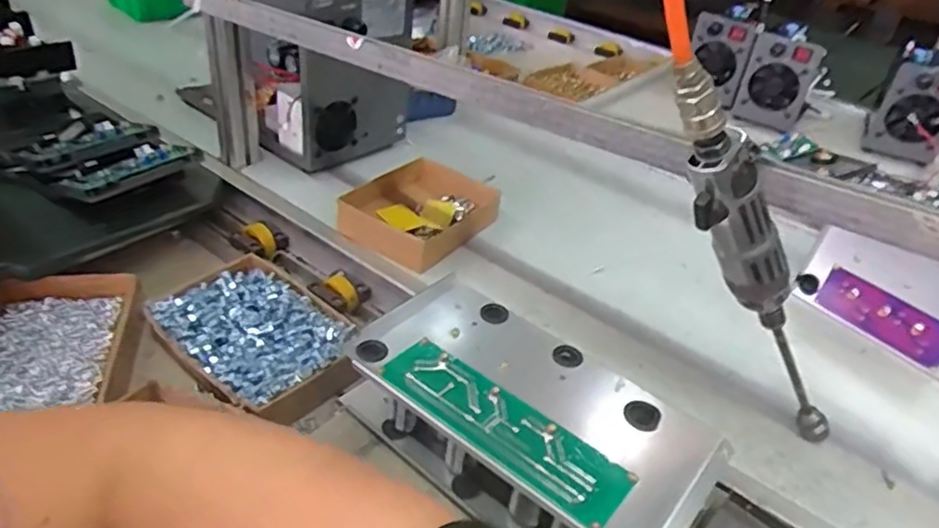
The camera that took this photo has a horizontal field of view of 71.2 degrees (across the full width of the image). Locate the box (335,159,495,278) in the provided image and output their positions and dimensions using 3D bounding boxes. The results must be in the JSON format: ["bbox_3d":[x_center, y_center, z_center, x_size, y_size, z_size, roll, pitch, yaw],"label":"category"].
[{"bbox_3d":[-0.057,-0.068,0.827,0.145,0.043,0.187,27,40,27],"label":"box"}]

